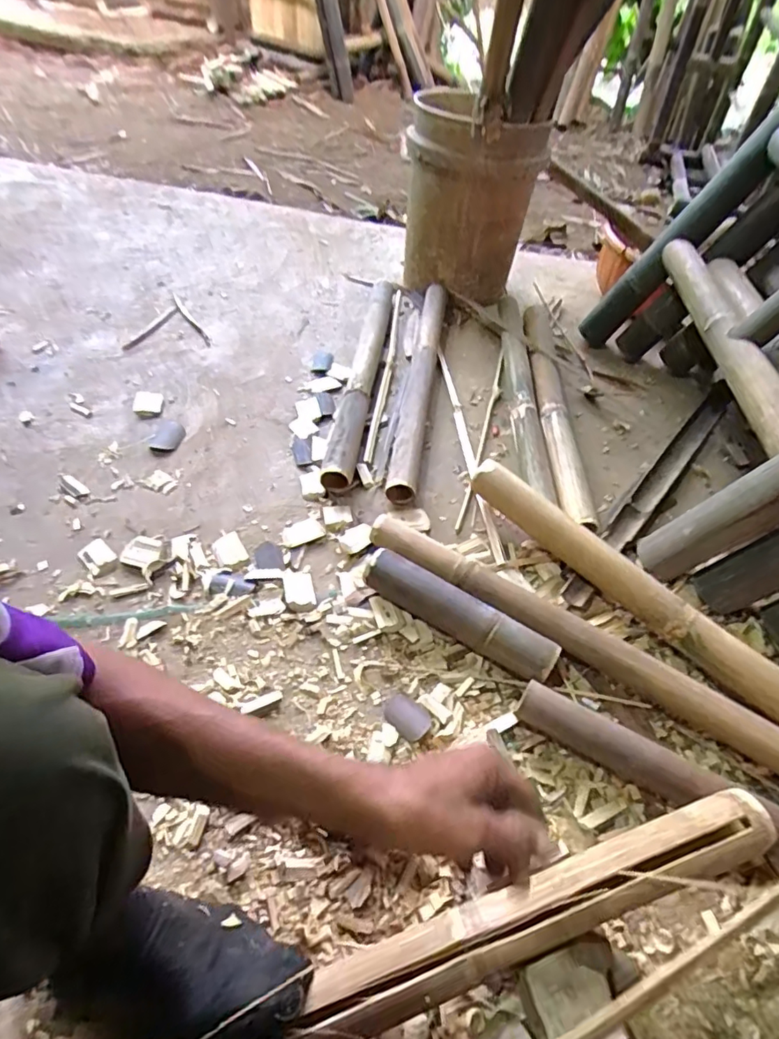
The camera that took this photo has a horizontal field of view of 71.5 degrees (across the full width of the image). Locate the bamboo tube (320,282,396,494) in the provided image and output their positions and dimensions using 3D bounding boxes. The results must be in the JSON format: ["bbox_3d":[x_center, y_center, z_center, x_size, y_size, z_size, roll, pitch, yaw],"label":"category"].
[{"bbox_3d":[-0.052,-0.301,1.063,0.059,0.054,0.635,8,51,2],"label":"bamboo tube"}]

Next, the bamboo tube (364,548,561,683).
[{"bbox_3d":[0.088,0.125,0.709,0.264,0.059,0.053,29,55,18],"label":"bamboo tube"}]

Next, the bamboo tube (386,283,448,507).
[{"bbox_3d":[0.062,-0.278,1.051,0.046,0.048,0.619,8,50,5],"label":"bamboo tube"}]

